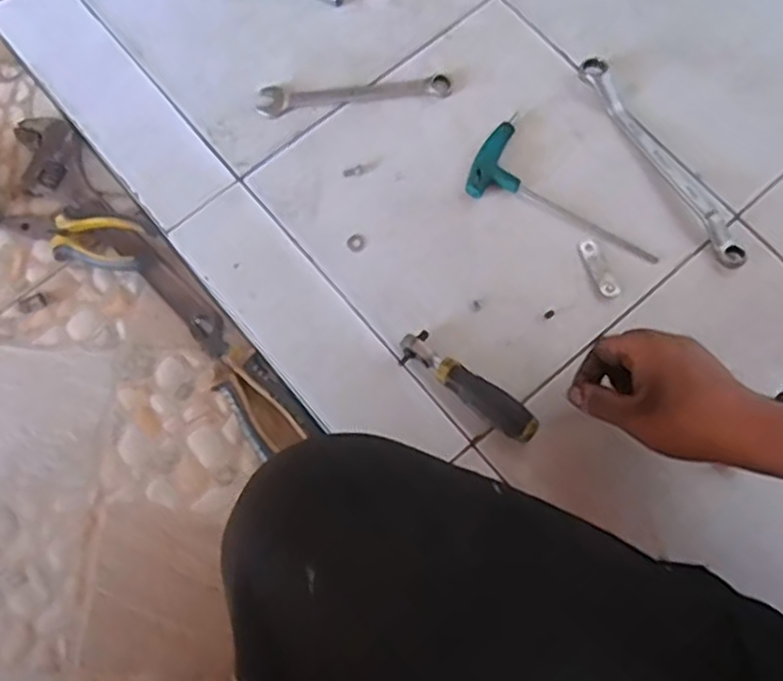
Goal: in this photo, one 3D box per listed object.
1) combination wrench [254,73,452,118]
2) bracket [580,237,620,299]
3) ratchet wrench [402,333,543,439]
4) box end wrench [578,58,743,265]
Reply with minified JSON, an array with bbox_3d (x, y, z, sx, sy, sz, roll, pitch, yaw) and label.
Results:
[{"bbox_3d":[-0.034,-0.221,0.667,0.173,0.006,0.031,-4,74,-1],"label":"combination wrench"},{"bbox_3d":[0.174,-0.061,0.617,0.015,0.006,0.056,-18,74,-5],"label":"bracket"},{"bbox_3d":[0.059,0.036,0.578,0.121,0.025,0.027,35,77,10],"label":"ratchet wrench"},{"bbox_3d":[0.234,-0.158,0.641,0.023,0.018,0.223,-29,75,-8],"label":"box end wrench"}]

